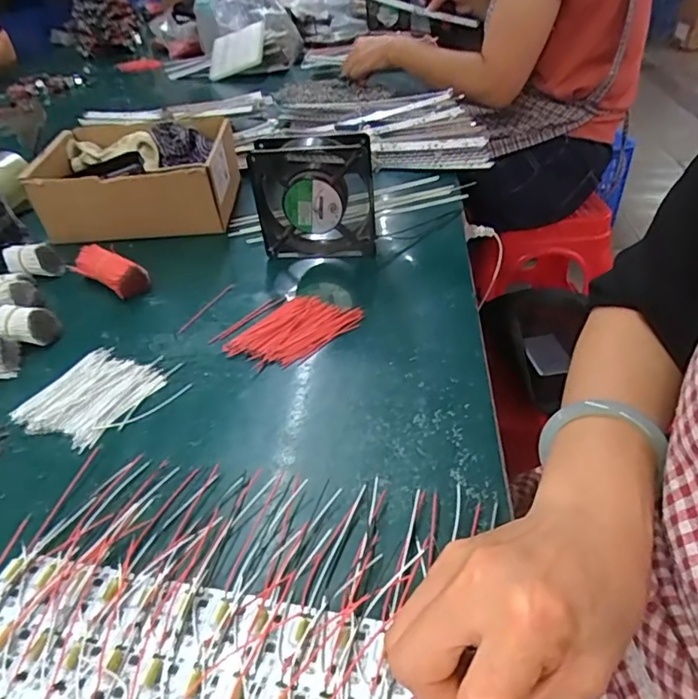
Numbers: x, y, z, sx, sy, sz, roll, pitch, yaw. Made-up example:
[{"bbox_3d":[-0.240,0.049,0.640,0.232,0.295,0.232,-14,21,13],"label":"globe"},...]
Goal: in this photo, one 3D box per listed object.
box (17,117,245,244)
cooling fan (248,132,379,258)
[{"bbox_3d":[-0.254,-0.206,0.679,0.207,0.099,0.172,-4,38,1],"label":"box"},{"bbox_3d":[-0.035,-0.153,0.564,0.121,0.121,0.042,-4,38,1],"label":"cooling fan"}]

